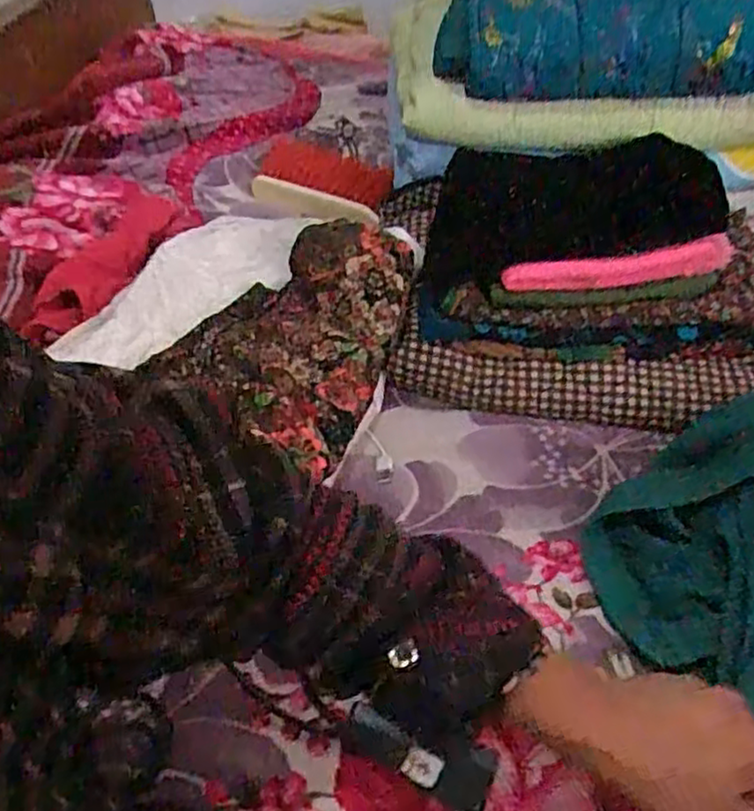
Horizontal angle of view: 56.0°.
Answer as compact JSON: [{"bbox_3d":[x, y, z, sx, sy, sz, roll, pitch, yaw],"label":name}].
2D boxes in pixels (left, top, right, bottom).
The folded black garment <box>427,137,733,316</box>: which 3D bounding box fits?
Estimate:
[{"bbox_3d":[0.173,-0.191,0.652,0.244,0.082,0.212,2,45,8],"label":"folded black garment"}]

